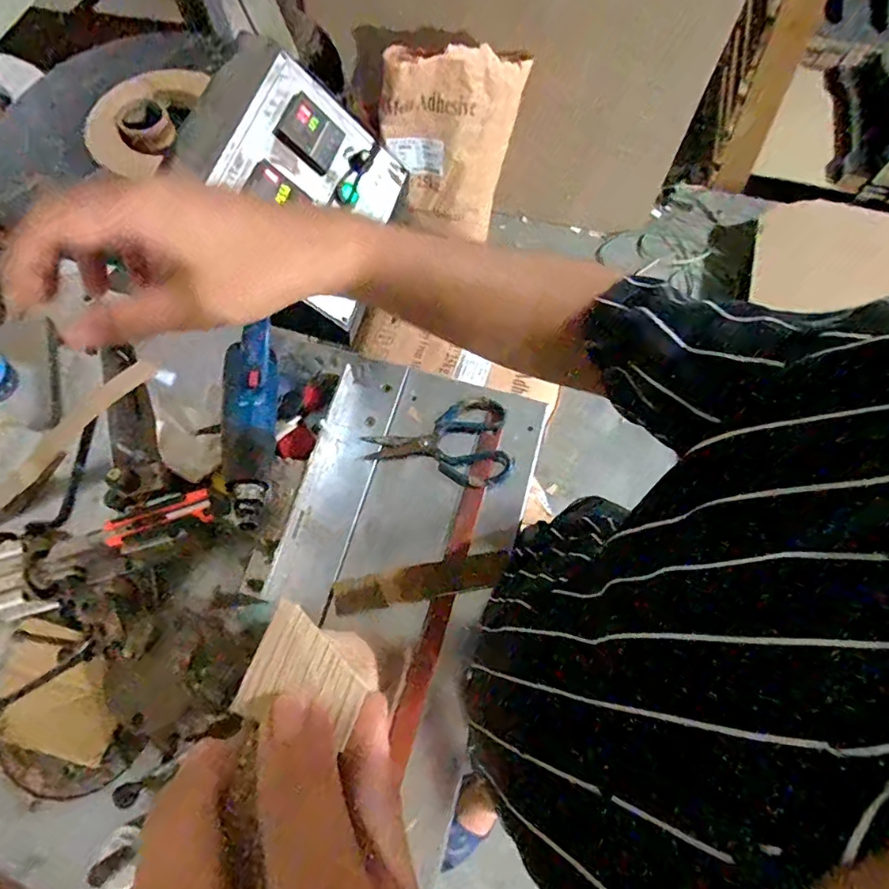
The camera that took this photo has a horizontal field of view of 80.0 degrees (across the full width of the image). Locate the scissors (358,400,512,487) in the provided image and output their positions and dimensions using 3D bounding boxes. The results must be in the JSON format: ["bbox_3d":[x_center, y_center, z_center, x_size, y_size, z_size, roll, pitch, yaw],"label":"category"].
[{"bbox_3d":[-0.010,-0.002,0.781,0.204,0.011,0.131,-4,69,-1],"label":"scissors"}]

